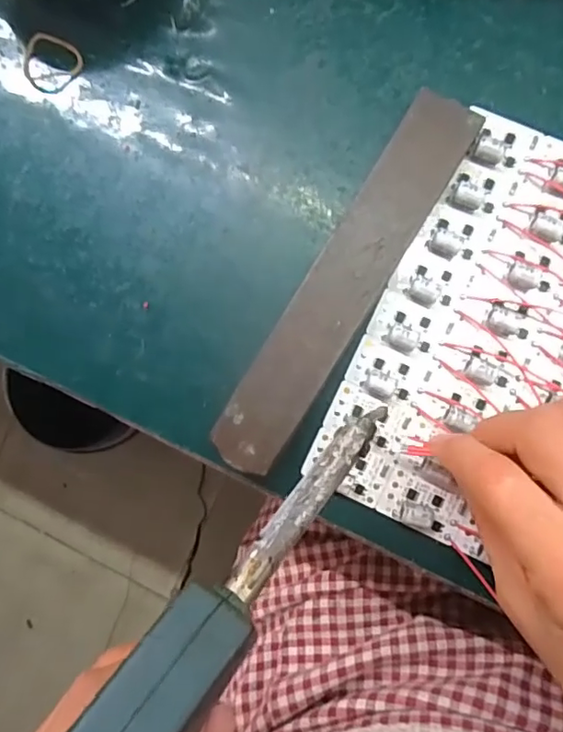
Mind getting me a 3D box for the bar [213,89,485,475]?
[{"bbox_3d":[0.031,-0.040,0.275,0.036,0.017,0.198,32,88,6],"label":"bar"}]

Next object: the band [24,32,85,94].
[{"bbox_3d":[-0.124,-0.161,0.301,0.032,0.004,0.028,24,87,6],"label":"band"}]

